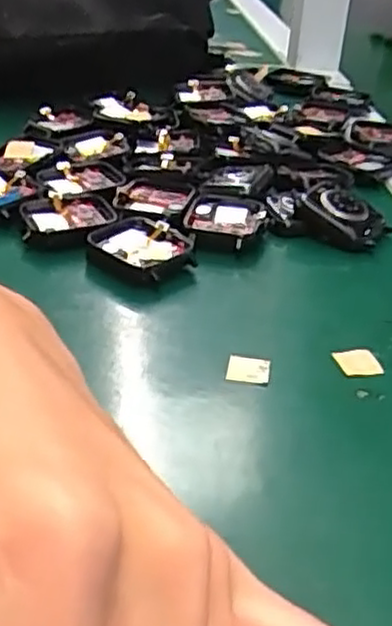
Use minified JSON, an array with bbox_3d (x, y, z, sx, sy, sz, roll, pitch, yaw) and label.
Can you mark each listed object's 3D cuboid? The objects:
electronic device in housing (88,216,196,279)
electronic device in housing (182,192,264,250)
[{"bbox_3d":[-0.025,-0.028,0.336,0.045,0.015,0.032,27,38,32],"label":"electronic device in housing"},{"bbox_3d":[0.014,-0.045,0.364,0.036,0.012,0.046,12,32,11],"label":"electronic device in housing"}]

